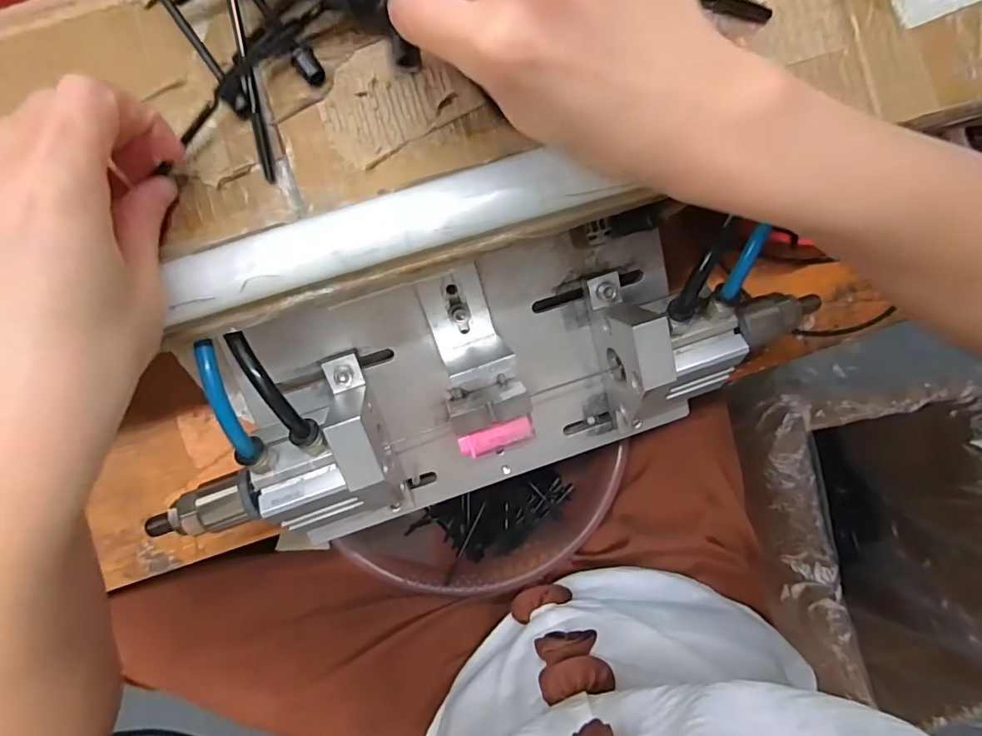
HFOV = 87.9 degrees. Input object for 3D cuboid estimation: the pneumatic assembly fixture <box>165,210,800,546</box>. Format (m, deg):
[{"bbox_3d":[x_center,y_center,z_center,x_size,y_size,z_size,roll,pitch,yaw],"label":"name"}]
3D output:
[{"bbox_3d":[0.002,0.001,0.304,0.367,0.107,0.141,-17,87,-5],"label":"pneumatic assembly fixture"}]

